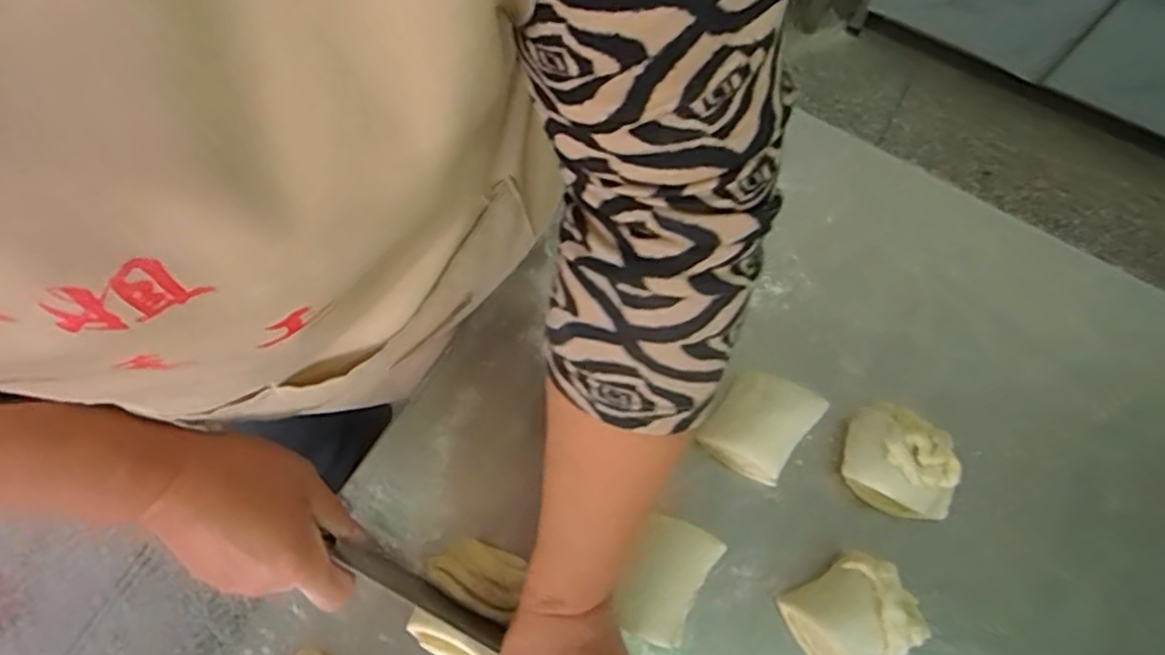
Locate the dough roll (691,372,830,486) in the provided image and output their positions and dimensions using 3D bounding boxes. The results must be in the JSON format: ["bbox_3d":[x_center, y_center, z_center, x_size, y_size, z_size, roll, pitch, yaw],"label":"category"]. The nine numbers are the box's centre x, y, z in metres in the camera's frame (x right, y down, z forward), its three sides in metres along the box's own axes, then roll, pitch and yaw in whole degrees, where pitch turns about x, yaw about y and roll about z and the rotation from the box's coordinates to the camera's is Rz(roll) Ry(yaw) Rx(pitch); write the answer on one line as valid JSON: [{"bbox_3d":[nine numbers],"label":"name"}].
[{"bbox_3d":[0.123,0.068,0.503,0.063,0.043,0.070,33,74,11],"label":"dough roll"}]

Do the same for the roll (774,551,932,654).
[{"bbox_3d":[0.172,0.186,0.452,0.066,0.050,0.064,-30,73,-9],"label":"roll"}]

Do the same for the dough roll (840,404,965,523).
[{"bbox_3d":[0.219,0.094,0.484,0.078,0.049,0.058,31,74,11],"label":"dough roll"}]

